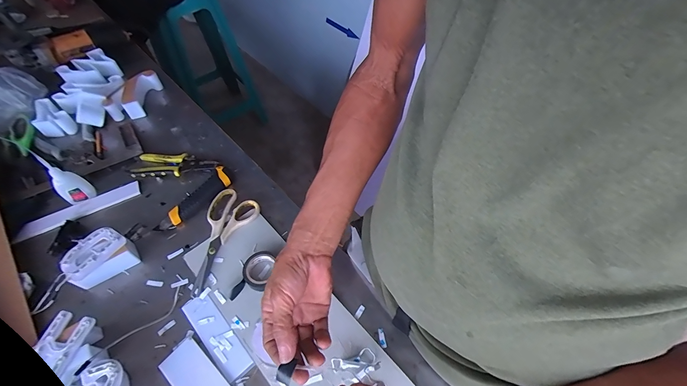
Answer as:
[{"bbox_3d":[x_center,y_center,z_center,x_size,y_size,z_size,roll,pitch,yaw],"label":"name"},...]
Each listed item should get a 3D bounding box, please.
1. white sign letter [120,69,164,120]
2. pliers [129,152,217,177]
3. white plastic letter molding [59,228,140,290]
[{"bbox_3d":[-0.476,-0.230,0.725,0.056,0.047,0.121,1,56,1],"label":"white sign letter"},{"bbox_3d":[-0.331,-0.056,0.619,0.156,0.019,0.057,-3,56,-2],"label":"pliers"},{"bbox_3d":[-0.379,0.100,0.493,0.087,0.053,0.057,-34,62,-21],"label":"white plastic letter molding"}]

